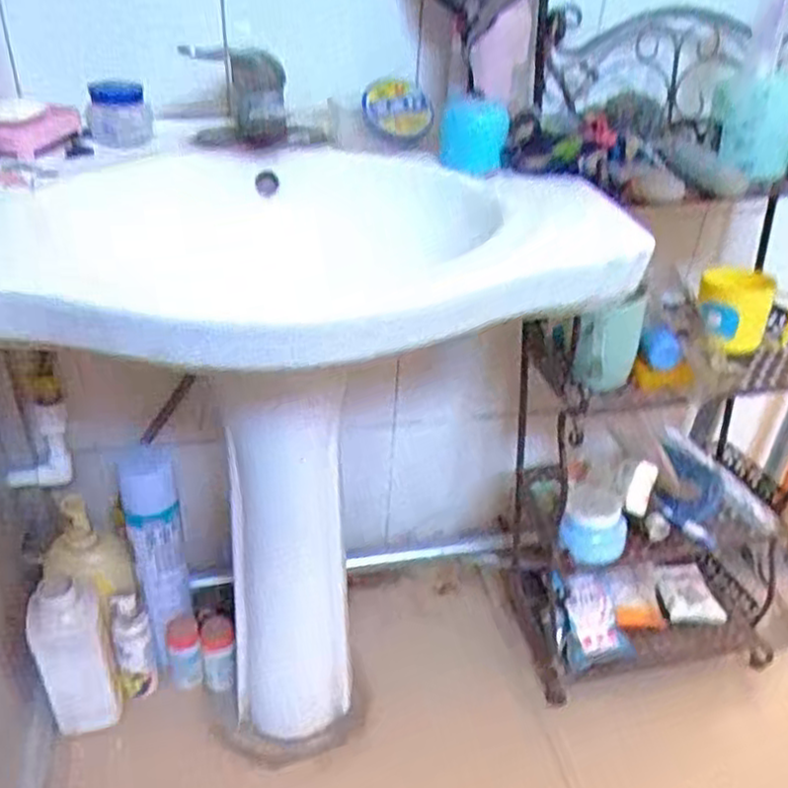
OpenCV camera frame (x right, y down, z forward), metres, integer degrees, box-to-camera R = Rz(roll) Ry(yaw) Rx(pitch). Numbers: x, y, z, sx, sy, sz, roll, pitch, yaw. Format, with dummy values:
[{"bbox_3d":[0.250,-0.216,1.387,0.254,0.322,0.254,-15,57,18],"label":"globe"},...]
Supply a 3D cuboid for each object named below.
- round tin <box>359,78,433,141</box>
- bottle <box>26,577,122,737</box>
[{"bbox_3d":[0.007,-0.288,0.775,0.065,0.062,0.039,-27,62,12],"label":"round tin"},{"bbox_3d":[-0.387,0.322,0.913,0.084,0.232,0.079,-17,40,-27],"label":"bottle"}]

